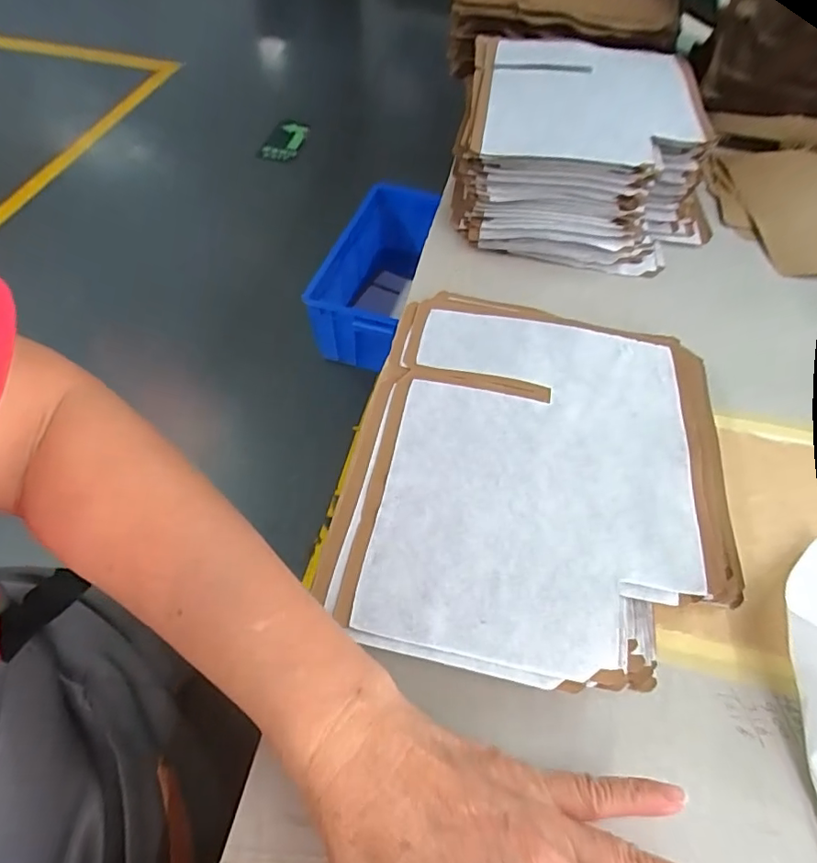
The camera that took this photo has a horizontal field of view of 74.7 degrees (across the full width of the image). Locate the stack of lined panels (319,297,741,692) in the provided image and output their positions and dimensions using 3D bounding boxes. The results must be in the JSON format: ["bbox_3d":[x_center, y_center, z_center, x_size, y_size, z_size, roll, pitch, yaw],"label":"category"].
[{"bbox_3d":[0.082,0.024,0.337,0.225,0.037,0.252,9,55,7],"label":"stack of lined panels"}]

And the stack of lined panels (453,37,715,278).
[{"bbox_3d":[0.172,-0.271,0.510,0.235,0.095,0.246,9,55,5],"label":"stack of lined panels"}]

